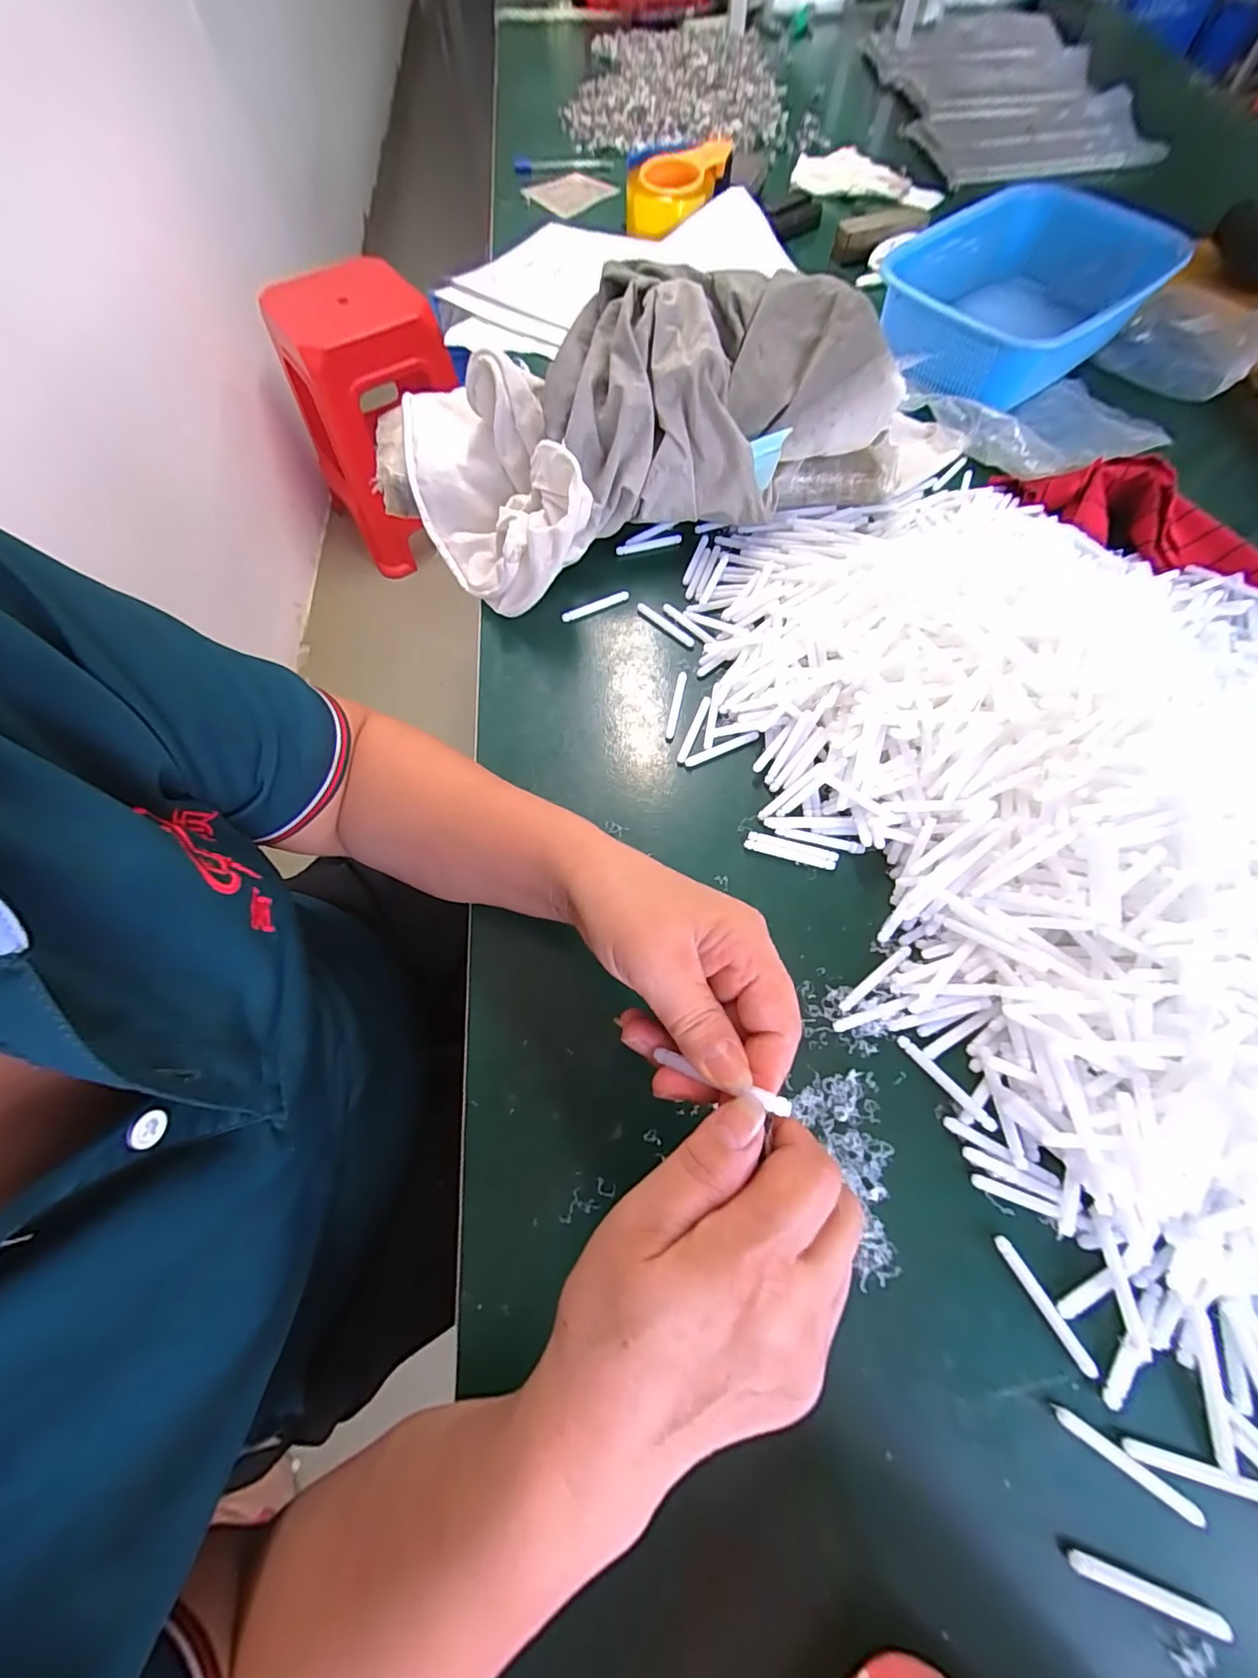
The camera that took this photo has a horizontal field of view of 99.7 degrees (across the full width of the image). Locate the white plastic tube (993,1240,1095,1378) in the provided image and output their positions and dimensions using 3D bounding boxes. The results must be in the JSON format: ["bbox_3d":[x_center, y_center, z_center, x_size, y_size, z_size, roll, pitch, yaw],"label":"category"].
[{"bbox_3d":[0.200,0.224,0.255,0.007,0.004,0.059,-27,69,-9],"label":"white plastic tube"}]

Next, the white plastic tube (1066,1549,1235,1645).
[{"bbox_3d":[0.214,0.312,0.219,0.058,0.004,0.009,16,69,8],"label":"white plastic tube"}]

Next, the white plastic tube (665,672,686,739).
[{"bbox_3d":[0.036,-0.102,0.401,0.007,0.004,0.059,11,68,6],"label":"white plastic tube"}]

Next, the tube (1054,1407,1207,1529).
[{"bbox_3d":[0.220,0.276,0.234,0.059,0.004,0.007,31,72,14],"label":"tube"}]

